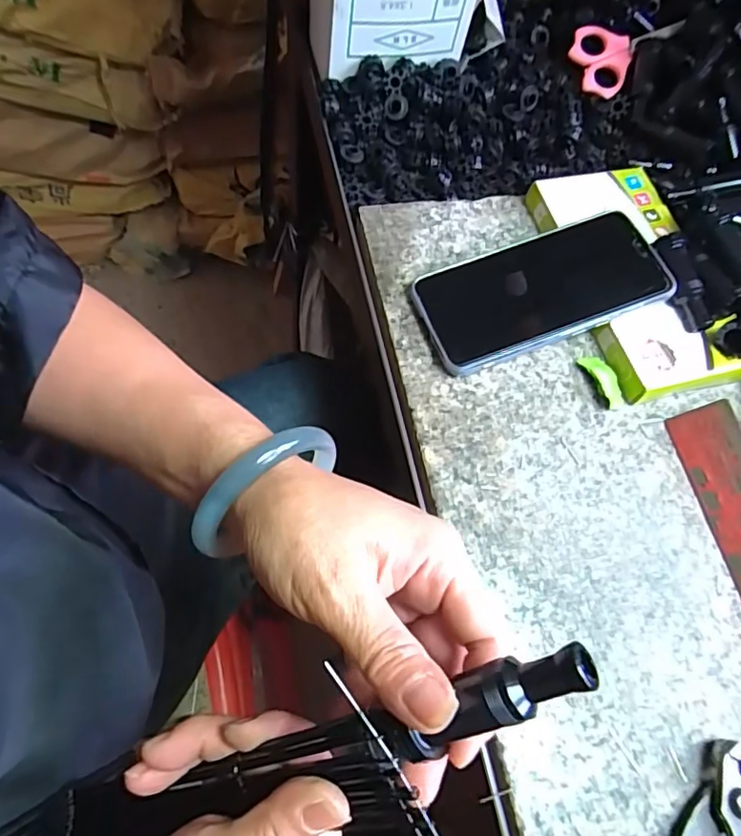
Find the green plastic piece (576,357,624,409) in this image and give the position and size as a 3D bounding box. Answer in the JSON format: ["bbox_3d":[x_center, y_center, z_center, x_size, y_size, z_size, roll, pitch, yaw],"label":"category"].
[{"bbox_3d":[0.151,-0.025,0.354,0.017,0.007,0.040,-21,70,-15],"label":"green plastic piece"}]

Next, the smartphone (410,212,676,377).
[{"bbox_3d":[0.111,-0.084,0.361,0.156,0.009,0.075,-20,67,-4],"label":"smartphone"}]

